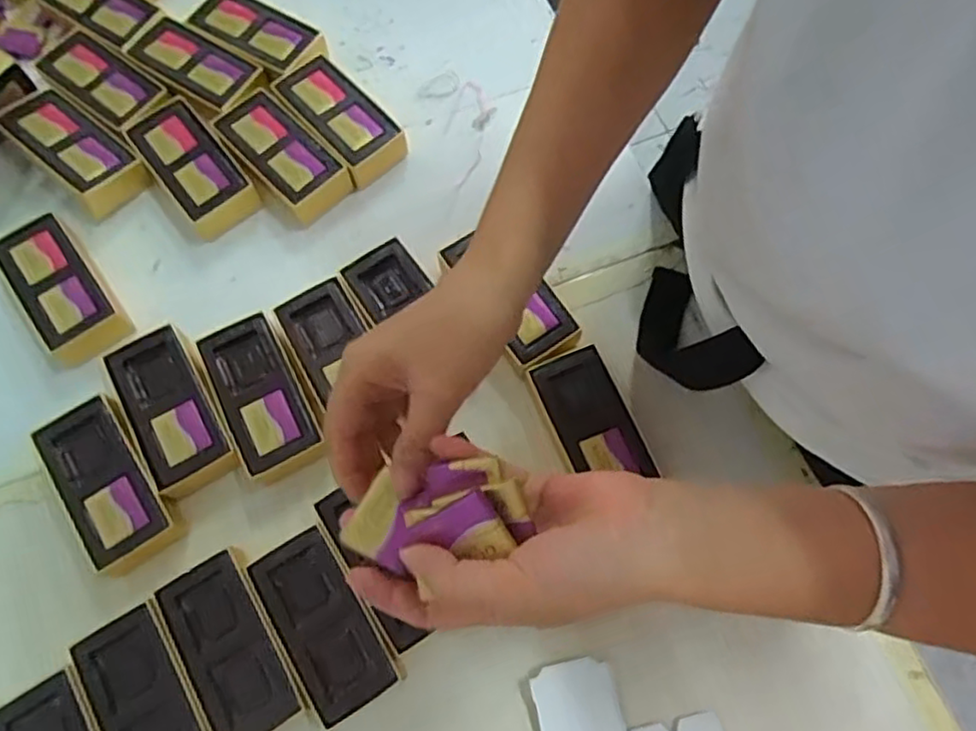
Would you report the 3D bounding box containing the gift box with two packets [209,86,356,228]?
[{"bbox_3d":[-0.172,-0.173,0.560,0.063,0.027,0.118,-40,75,-13],"label":"gift box with two packets"}]

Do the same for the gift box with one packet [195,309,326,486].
[{"bbox_3d":[-0.162,0.023,0.488,0.056,0.033,0.117,-25,72,-9],"label":"gift box with one packet"}]

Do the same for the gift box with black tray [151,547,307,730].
[{"bbox_3d":[-0.162,0.181,0.431,0.057,0.026,0.111,-30,73,-11],"label":"gift box with black tray"}]

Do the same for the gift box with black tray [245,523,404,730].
[{"bbox_3d":[-0.106,0.168,0.441,0.055,0.039,0.111,-30,73,-11],"label":"gift box with black tray"}]

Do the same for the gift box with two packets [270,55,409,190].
[{"bbox_3d":[-0.124,-0.211,0.572,0.059,0.028,0.116,-39,75,-13],"label":"gift box with two packets"}]

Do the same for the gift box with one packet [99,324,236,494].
[{"bbox_3d":[-0.225,0.032,0.484,0.056,0.032,0.124,-29,73,-10],"label":"gift box with one packet"}]

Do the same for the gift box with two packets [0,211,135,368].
[{"bbox_3d":[-0.332,-0.061,0.520,0.055,0.031,0.114,-34,74,-12],"label":"gift box with two packets"}]

